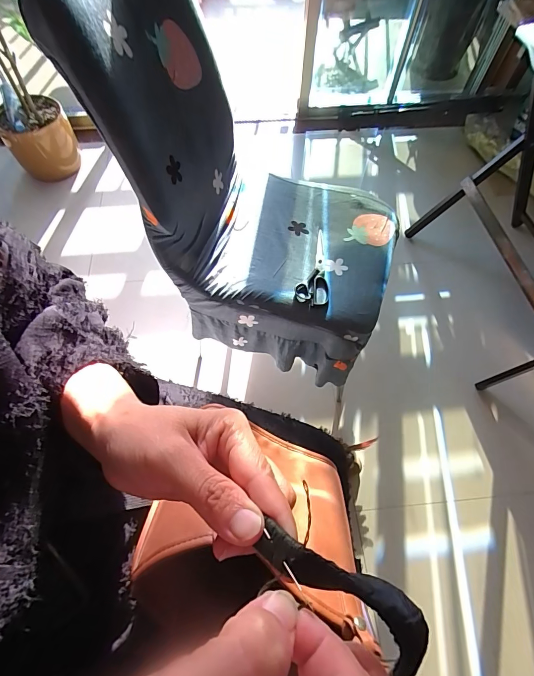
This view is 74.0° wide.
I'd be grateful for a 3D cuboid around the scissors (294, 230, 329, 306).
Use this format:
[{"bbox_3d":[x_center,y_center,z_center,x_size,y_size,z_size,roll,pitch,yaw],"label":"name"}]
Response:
[{"bbox_3d":[0.106,-0.161,0.785,0.069,0.010,0.218,8,64,4],"label":"scissors"}]

